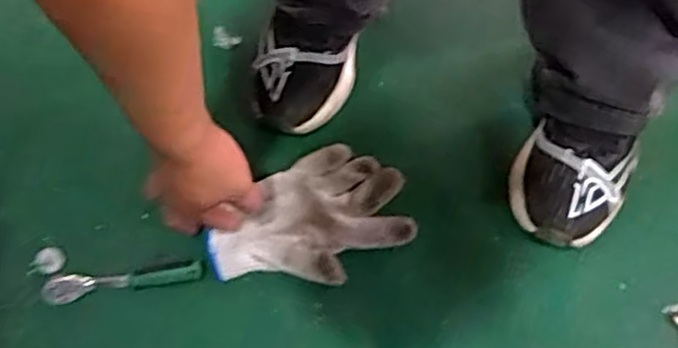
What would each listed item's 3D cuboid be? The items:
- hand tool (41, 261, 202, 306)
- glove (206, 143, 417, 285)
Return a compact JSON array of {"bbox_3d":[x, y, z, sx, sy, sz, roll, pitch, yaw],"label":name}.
[{"bbox_3d":[-0.204,0.102,0.625,0.144,0.029,0.028,-6,64,-2],"label":"hand tool"},{"bbox_3d":[-0.030,0.048,0.647,0.193,0.014,0.127,-30,67,-13],"label":"glove"}]

